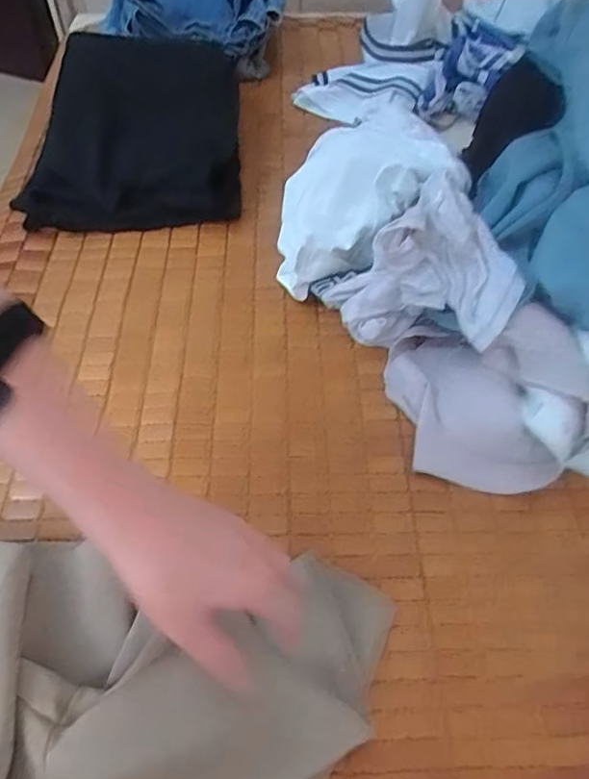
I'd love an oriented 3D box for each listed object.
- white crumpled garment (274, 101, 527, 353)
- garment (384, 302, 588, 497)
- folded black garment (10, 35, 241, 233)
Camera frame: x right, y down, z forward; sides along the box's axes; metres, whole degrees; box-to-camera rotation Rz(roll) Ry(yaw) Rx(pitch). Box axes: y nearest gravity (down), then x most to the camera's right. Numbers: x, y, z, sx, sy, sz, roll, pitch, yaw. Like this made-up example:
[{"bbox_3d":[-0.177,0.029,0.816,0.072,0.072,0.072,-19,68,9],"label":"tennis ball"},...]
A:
[{"bbox_3d":[0.087,-0.164,0.605,0.190,0.124,0.325,-5,53,-5],"label":"white crumpled garment"},{"bbox_3d":[0.170,-0.001,0.512,0.144,0.078,0.171,-10,54,-9],"label":"garment"},{"bbox_3d":[-0.201,-0.339,0.762,0.250,0.081,0.329,-2,53,-3],"label":"folded black garment"}]

